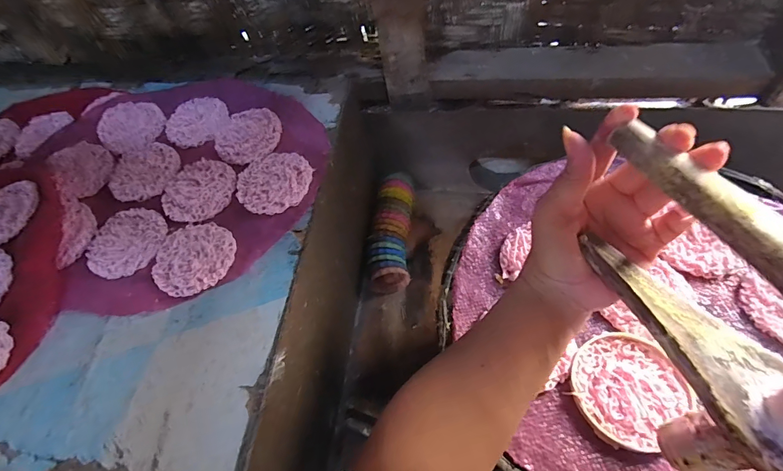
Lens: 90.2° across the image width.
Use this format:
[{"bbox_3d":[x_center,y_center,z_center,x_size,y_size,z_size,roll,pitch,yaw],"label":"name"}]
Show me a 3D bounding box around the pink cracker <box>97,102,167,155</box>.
[{"bbox_3d":[-0.327,-0.139,0.493,0.088,0.009,0.076,39,70,22],"label":"pink cracker"}]

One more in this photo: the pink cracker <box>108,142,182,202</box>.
[{"bbox_3d":[-0.289,-0.073,0.457,0.079,0.005,0.082,-2,61,3],"label":"pink cracker"}]

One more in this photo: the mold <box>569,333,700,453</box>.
[{"bbox_3d":[0.188,0.120,0.311,0.082,0.011,0.080,-22,62,-8],"label":"mold"}]

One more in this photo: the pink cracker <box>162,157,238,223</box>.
[{"bbox_3d":[-0.213,-0.052,0.432,0.078,0.005,0.078,-2,61,3],"label":"pink cracker"}]

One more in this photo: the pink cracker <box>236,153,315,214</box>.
[{"bbox_3d":[-0.130,-0.059,0.425,0.082,0.008,0.075,-2,61,3],"label":"pink cracker"}]

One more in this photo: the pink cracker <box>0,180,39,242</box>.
[{"bbox_3d":[-0.438,-0.028,0.442,0.069,0.008,0.080,22,65,15],"label":"pink cracker"}]

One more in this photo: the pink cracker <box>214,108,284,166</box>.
[{"bbox_3d":[-0.170,-0.121,0.465,0.073,0.007,0.079,-2,61,3],"label":"pink cracker"}]

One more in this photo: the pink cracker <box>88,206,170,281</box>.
[{"bbox_3d":[-0.280,0.006,0.413,0.081,0.006,0.077,-2,61,3],"label":"pink cracker"}]

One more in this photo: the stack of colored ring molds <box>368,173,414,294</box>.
[{"bbox_3d":[0.000,-0.008,0.625,0.061,0.061,0.187,0,61,9],"label":"stack of colored ring molds"}]

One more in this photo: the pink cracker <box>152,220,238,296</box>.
[{"bbox_3d":[-0.200,0.021,0.391,0.081,0.007,0.078,-2,61,3],"label":"pink cracker"}]

